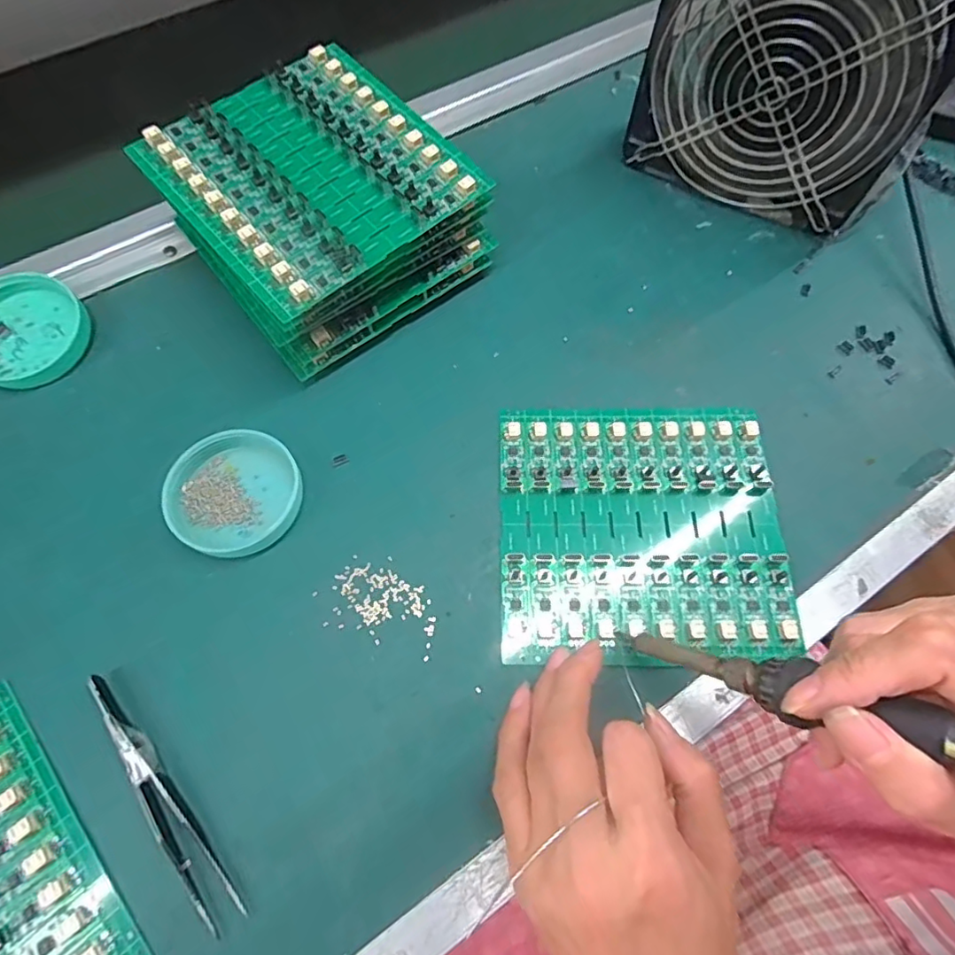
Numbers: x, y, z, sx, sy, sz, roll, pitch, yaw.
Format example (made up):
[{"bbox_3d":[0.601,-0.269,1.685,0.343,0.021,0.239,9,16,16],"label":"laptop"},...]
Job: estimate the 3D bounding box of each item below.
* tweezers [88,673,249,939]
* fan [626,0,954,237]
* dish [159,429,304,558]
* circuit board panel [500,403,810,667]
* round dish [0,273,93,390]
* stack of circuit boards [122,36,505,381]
[{"bbox_3d":[-0.134,0.132,0.236,0.014,0.011,0.115,-38,73,-15],"label":"tweezers"},{"bbox_3d":[0.180,-0.235,0.320,0.155,0.155,0.062,30,70,11],"label":"fan"},{"bbox_3d":[-0.123,0.007,0.289,0.062,0.015,0.062,0,68,-1],"label":"dish"},{"bbox_3d":[0.084,0.022,0.289,0.140,0.006,0.133,-1,67,1],"label":"circuit board panel"},{"bbox_3d":[-0.258,-0.083,0.324,0.064,0.013,0.065,8,77,-8],"label":"round dish"},{"bbox_3d":[-0.089,-0.150,0.325,0.140,0.071,0.136,-39,73,-15],"label":"stack of circuit boards"}]

